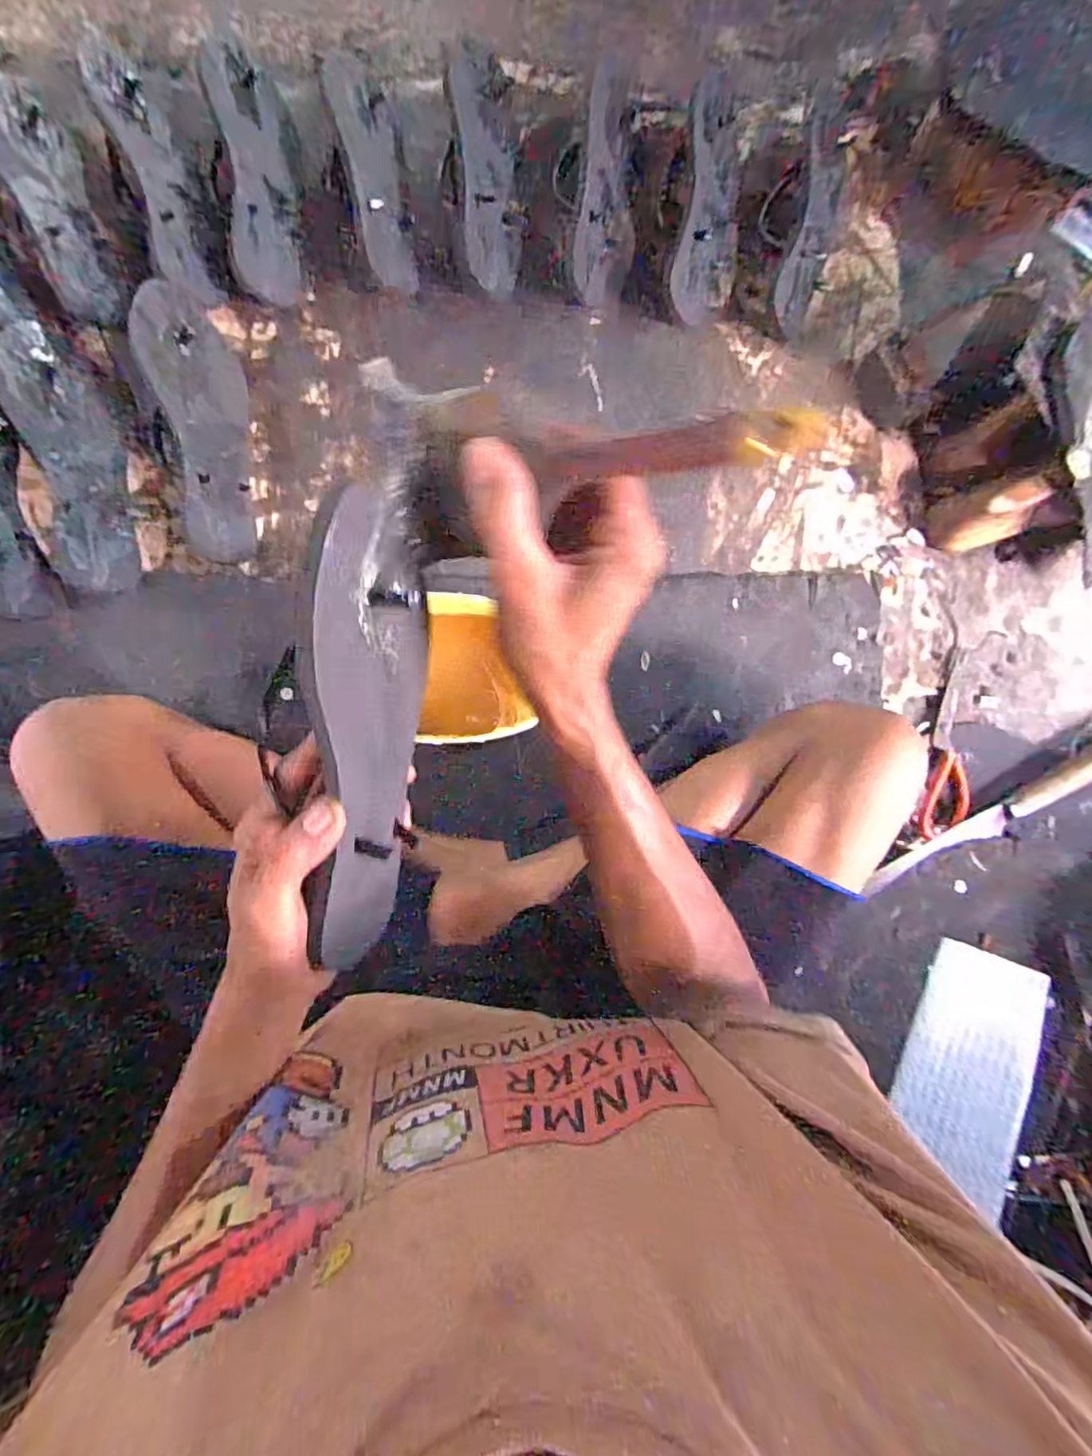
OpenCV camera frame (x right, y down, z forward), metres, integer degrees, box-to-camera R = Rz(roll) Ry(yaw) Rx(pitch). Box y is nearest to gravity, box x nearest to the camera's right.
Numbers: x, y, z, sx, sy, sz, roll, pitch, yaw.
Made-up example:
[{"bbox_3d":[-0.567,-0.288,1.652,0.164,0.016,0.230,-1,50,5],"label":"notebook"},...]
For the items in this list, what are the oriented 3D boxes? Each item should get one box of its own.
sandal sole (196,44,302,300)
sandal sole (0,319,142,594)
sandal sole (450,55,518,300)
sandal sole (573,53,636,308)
[{"bbox_3d":[-0.283,-0.541,0.606,0.064,0.031,0.241,-10,92,-5],"label":"sandal sole"},{"bbox_3d":[-0.441,-0.254,0.582,0.079,0.020,0.249,-20,94,-35],"label":"sandal sole"},{"bbox_3d":[-0.054,-0.534,0.610,0.061,0.030,0.195,-6,92,-5],"label":"sandal sole"},{"bbox_3d":[0.062,-0.535,0.614,0.060,0.026,0.199,1,106,-5],"label":"sandal sole"}]

